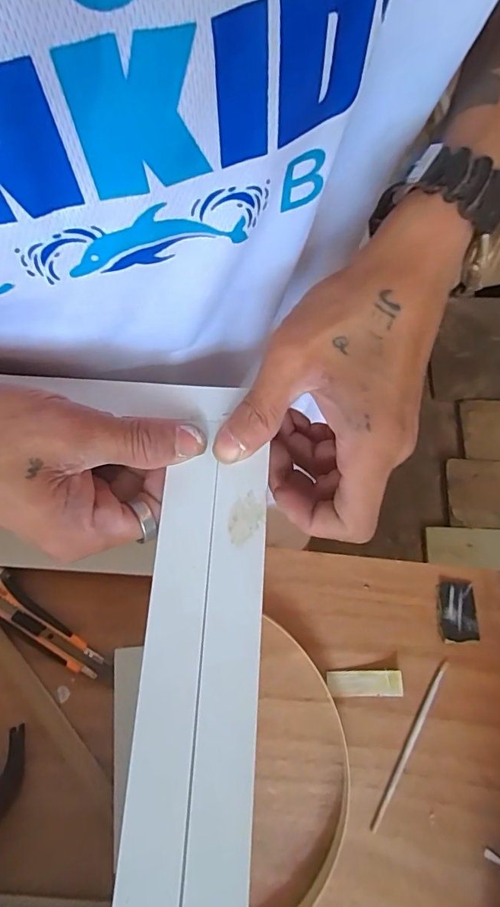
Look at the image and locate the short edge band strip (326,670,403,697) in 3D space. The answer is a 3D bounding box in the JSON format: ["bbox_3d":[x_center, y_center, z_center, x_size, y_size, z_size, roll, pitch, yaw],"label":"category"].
[{"bbox_3d":[0.111,0.224,0.456,0.071,0.004,0.023,-4,65,6],"label":"short edge band strip"}]

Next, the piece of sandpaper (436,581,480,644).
[{"bbox_3d":[0.211,0.161,0.478,0.038,0.006,0.058,0,73,-1],"label":"piece of sandpaper"}]

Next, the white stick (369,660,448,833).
[{"bbox_3d":[0.152,0.273,0.441,0.009,0.004,0.161,28,75,8],"label":"white stick"}]

